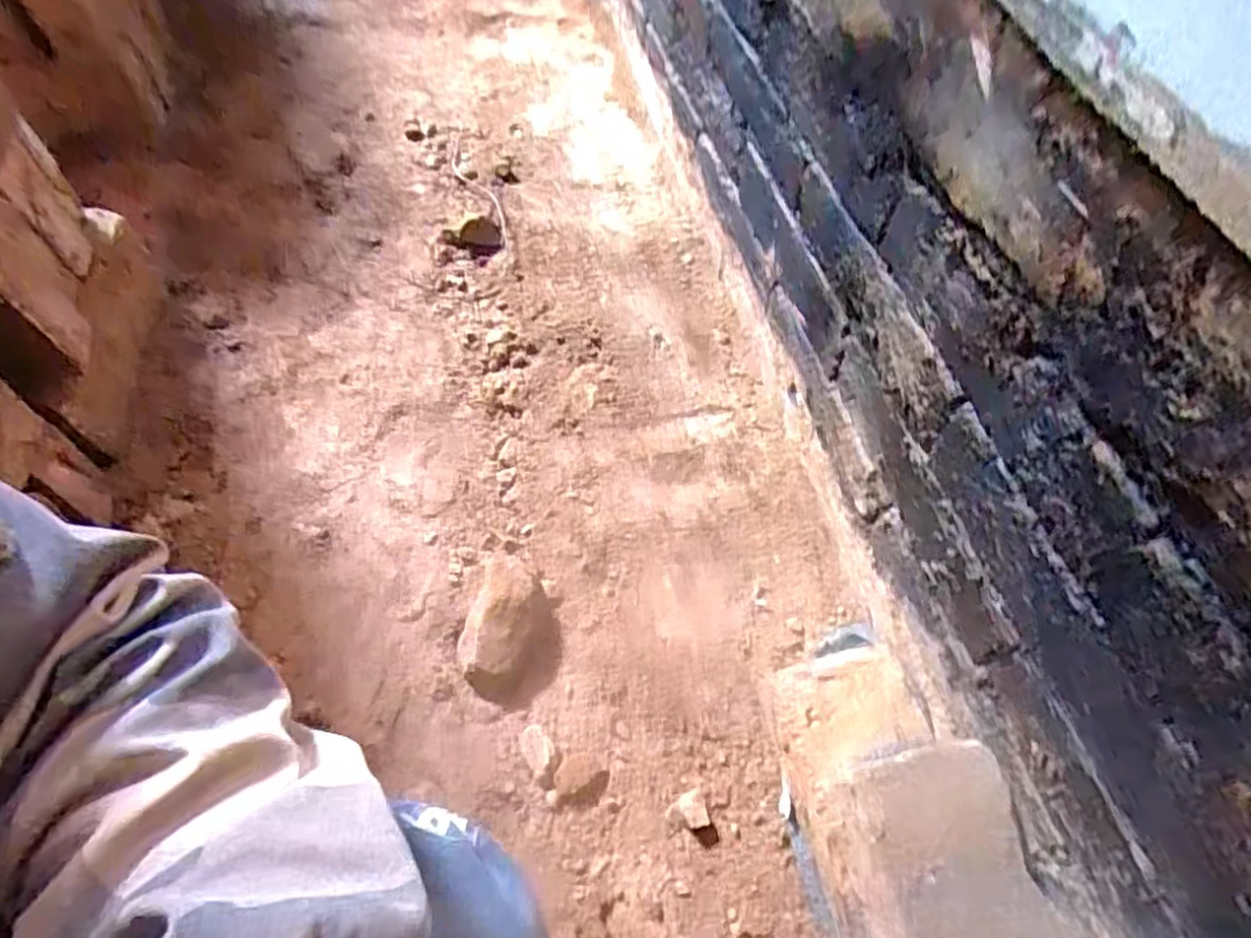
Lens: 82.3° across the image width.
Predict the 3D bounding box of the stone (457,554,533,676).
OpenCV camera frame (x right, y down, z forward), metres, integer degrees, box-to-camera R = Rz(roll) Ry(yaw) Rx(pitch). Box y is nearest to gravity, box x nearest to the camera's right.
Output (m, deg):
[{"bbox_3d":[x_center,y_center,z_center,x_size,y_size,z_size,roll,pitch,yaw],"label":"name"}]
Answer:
[{"bbox_3d":[-0.111,0.133,0.636,0.065,0.055,0.096,17,58,8],"label":"stone"}]

